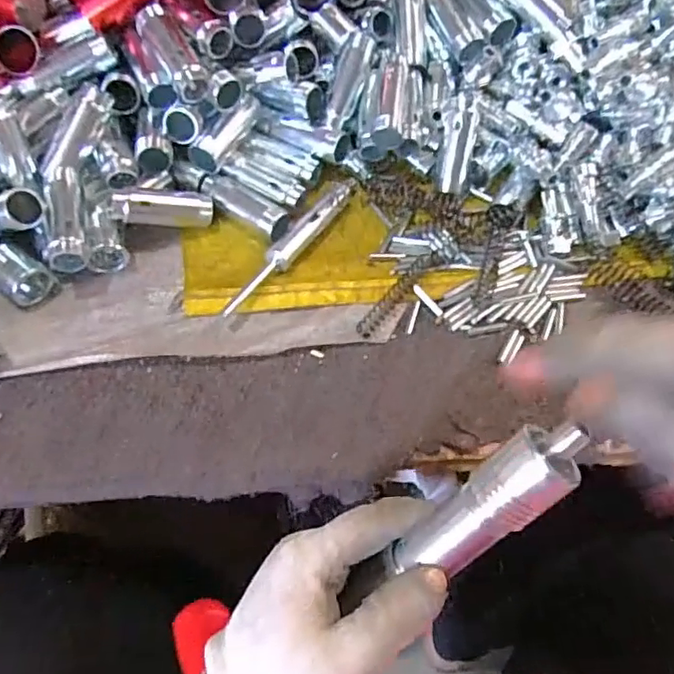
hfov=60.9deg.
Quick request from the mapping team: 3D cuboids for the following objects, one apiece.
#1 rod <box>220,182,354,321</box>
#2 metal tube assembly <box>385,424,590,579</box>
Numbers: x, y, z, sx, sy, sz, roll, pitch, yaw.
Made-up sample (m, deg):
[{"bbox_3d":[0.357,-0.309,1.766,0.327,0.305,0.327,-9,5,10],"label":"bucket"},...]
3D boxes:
[{"bbox_3d":[-0.030,-0.070,0.413,0.017,0.017,0.155,35,65,14],"label":"rod"},{"bbox_3d":[0.062,0.070,0.236,0.021,0.099,0.027,3,46,-49],"label":"metal tube assembly"}]

